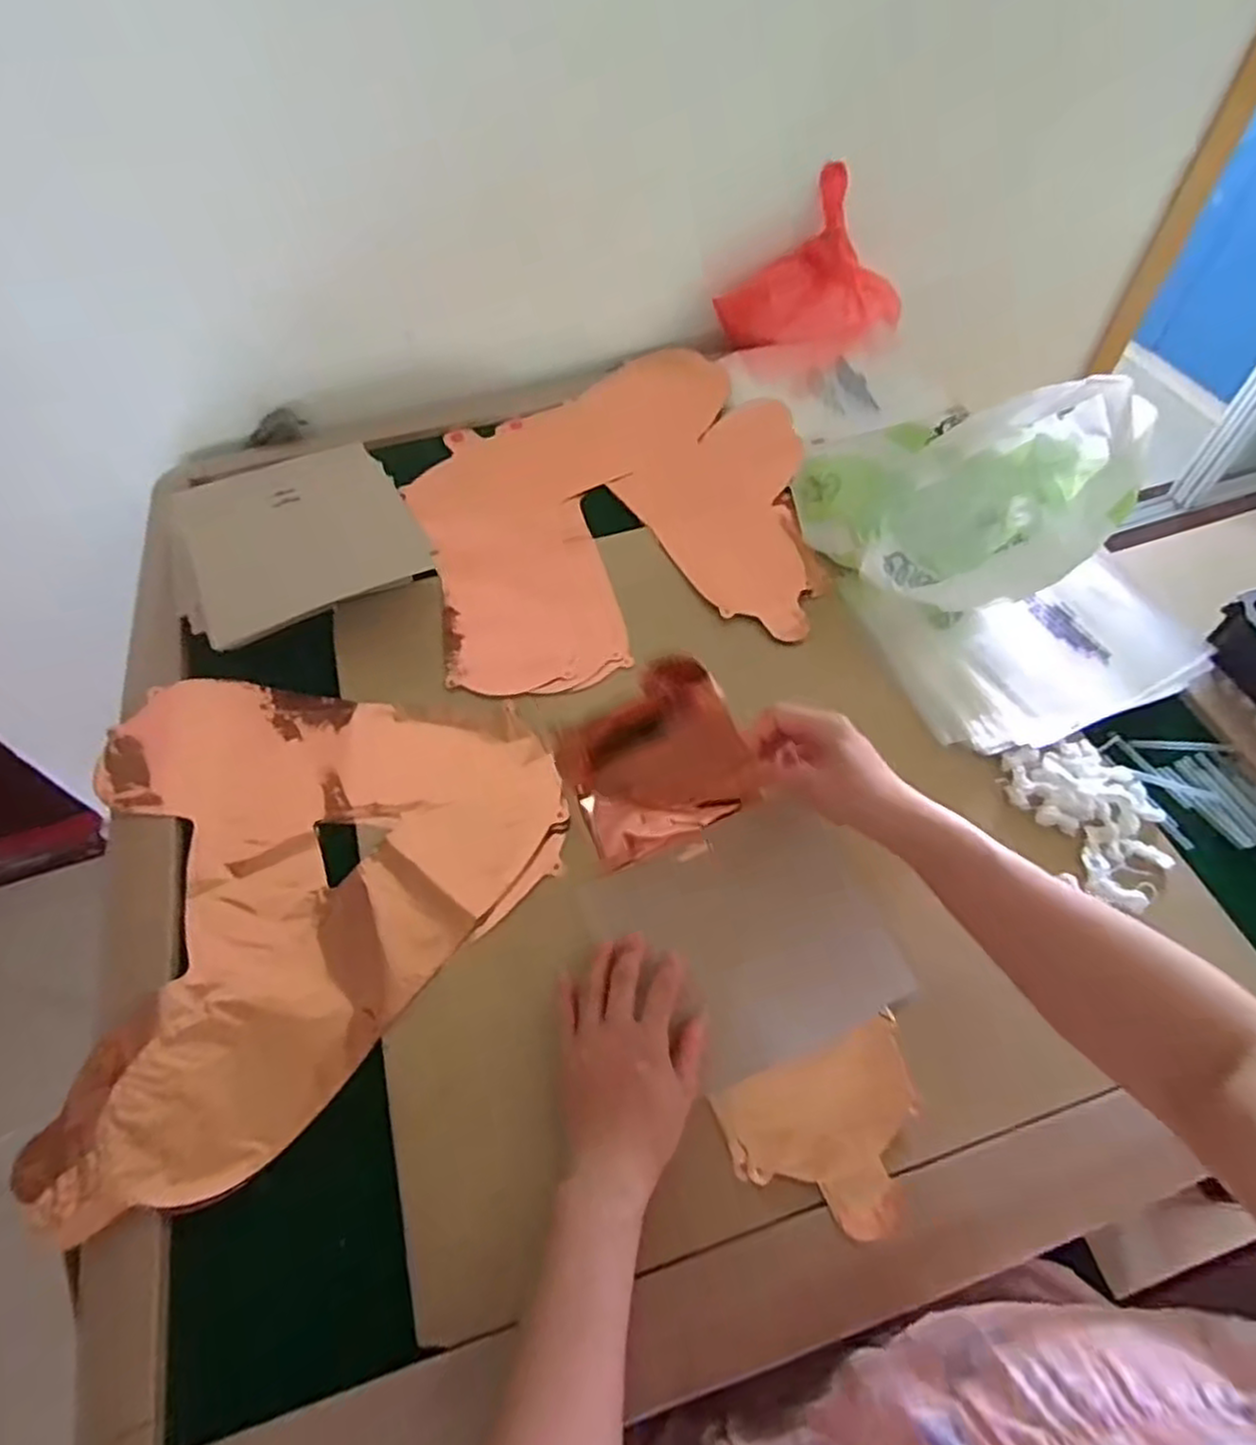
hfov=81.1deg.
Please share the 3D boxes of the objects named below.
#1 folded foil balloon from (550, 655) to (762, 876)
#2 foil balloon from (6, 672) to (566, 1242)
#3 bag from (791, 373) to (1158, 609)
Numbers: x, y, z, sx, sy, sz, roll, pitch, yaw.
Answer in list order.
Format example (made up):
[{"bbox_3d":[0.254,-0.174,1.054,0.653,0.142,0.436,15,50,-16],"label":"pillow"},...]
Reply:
[{"bbox_3d":[0.023,0.033,0.497,0.125,0.170,0.057,-16,59,-8],"label":"folded foil balloon"},{"bbox_3d":[-0.293,0.102,0.568,0.361,0.014,0.410,39,67,22],"label":"foil balloon"},{"bbox_3d":[0.307,-0.216,0.661,0.243,0.153,0.197,-10,59,-5],"label":"bag"}]

